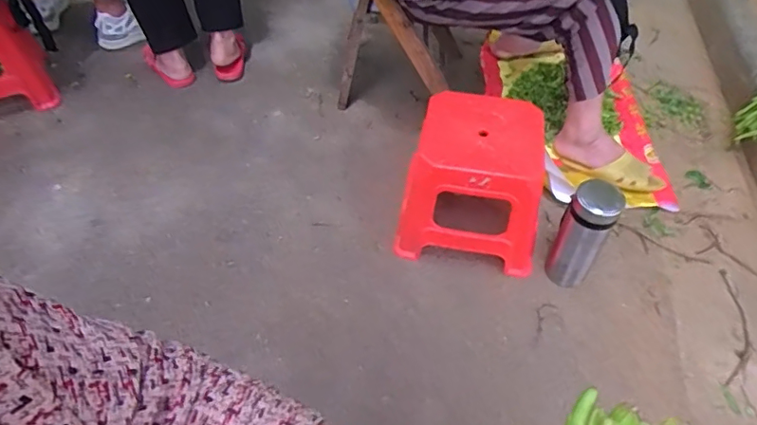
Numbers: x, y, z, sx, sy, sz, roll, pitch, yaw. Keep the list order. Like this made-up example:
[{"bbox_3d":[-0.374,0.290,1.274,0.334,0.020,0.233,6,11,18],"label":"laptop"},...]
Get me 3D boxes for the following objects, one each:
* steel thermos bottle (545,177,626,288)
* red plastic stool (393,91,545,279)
[{"bbox_3d":[0.379,0.046,0.996,0.090,0.225,0.078,21,54,20],"label":"steel thermos bottle"},{"bbox_3d":[0.183,-0.062,1.058,0.266,0.238,0.255,7,50,9],"label":"red plastic stool"}]

